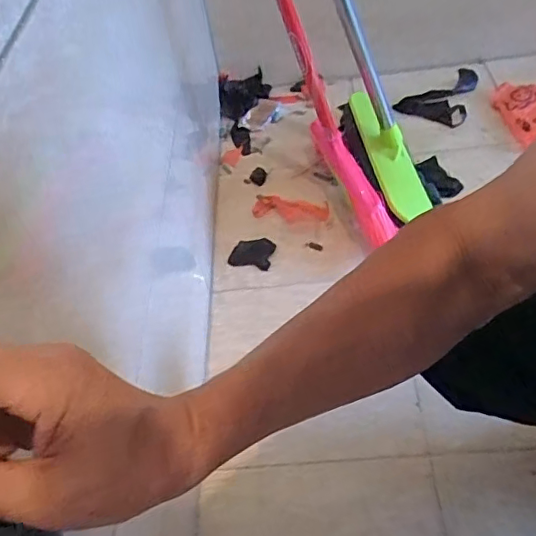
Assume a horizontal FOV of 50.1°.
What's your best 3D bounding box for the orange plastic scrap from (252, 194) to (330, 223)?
[{"bbox_3d":[0.041,-0.107,1.051,0.143,0.014,0.056,11,52,18],"label":"orange plastic scrap"}]

